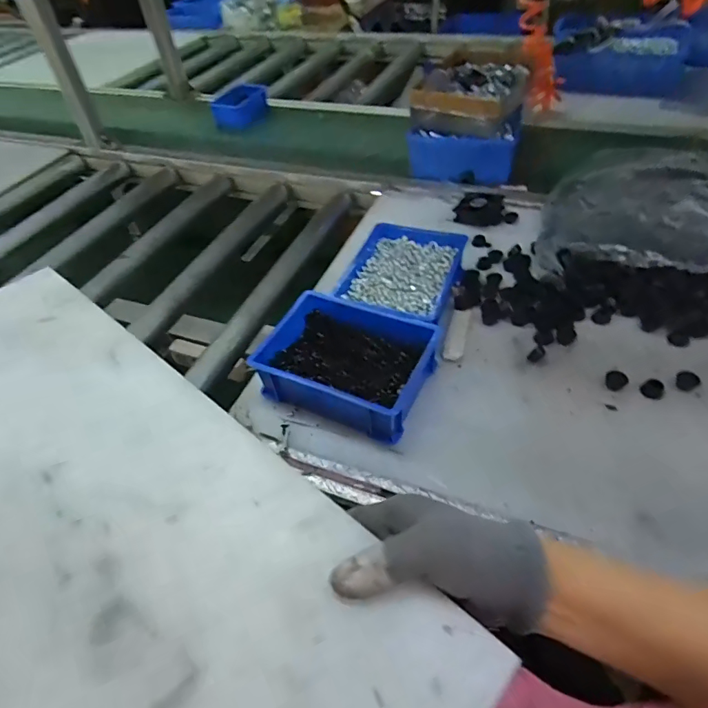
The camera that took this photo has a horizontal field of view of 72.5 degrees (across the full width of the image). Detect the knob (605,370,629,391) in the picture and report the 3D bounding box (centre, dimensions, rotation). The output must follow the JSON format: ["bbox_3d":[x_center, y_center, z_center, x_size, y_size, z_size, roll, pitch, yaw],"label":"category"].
[{"bbox_3d":[0.308,0.031,0.568,0.023,0.008,0.026,31,57,30],"label":"knob"}]

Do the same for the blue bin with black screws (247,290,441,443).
[{"bbox_3d":[-0.008,0.007,0.598,0.197,0.057,0.157,19,52,22],"label":"blue bin with black screws"}]

